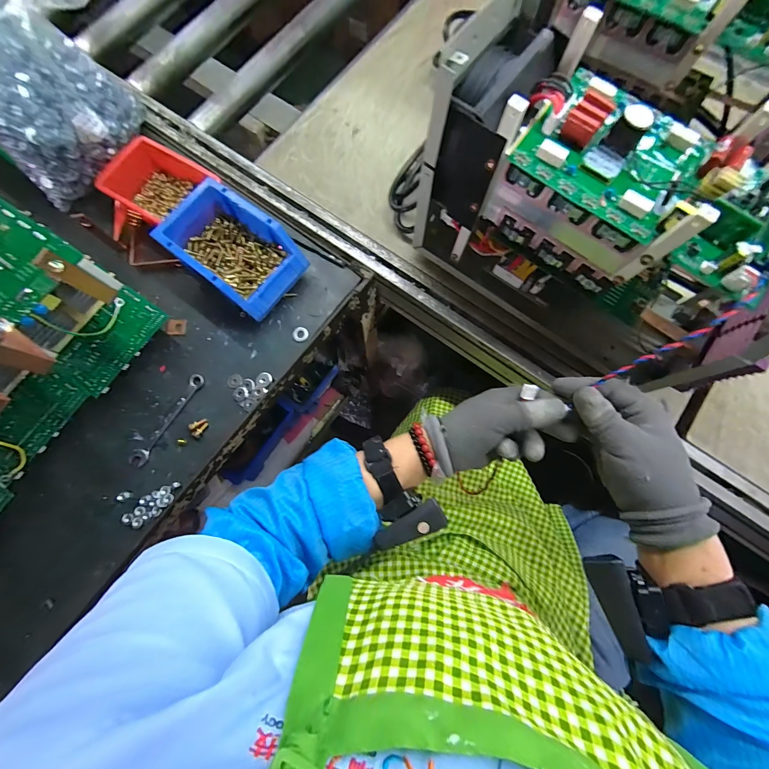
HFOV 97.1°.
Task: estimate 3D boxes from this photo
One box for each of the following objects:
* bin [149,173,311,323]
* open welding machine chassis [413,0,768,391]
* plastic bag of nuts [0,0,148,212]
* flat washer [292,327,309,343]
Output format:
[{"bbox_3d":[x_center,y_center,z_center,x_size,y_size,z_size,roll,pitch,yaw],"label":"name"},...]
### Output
[{"bbox_3d":[-0.193,-0.171,0.446,0.156,0.079,0.107,37,79,9],"label":"bin"},{"bbox_3d":[0.212,-0.167,0.365,0.374,0.229,0.146,37,79,9],"label":"open welding machine chassis"},{"bbox_3d":[-0.410,-0.363,0.400,0.109,0.226,0.187,22,78,6],"label":"plastic bag of nuts"},{"bbox_3d":[-0.113,-0.067,0.456,0.022,0.004,0.020,34,79,8],"label":"flat washer"}]

